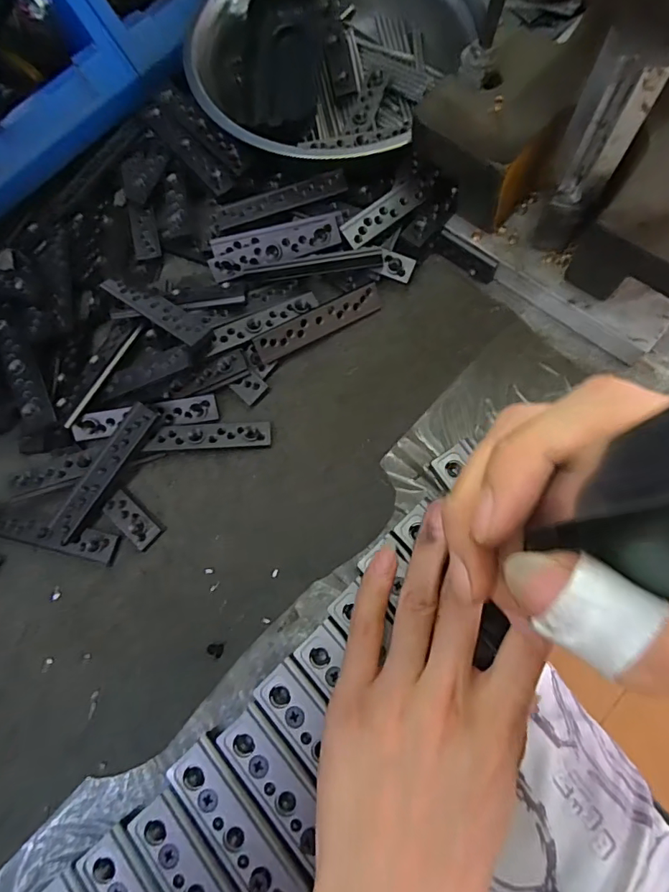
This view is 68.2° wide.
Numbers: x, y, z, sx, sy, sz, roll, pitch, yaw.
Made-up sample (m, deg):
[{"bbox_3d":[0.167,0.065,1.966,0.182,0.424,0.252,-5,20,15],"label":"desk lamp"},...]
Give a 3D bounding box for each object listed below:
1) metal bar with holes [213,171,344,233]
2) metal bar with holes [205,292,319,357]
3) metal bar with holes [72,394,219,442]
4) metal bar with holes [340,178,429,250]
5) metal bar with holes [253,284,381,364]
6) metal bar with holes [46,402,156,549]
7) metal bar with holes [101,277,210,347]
[{"bbox_3d":[-0.039,-0.166,0.332,0.094,0.005,0.021,-13,70,7],"label":"metal bar with holes"},{"bbox_3d":[-0.046,-0.079,0.316,0.074,0.004,0.016,-26,81,-10],"label":"metal bar with holes"},{"bbox_3d":[-0.117,-0.018,0.308,0.088,0.010,0.016,-9,94,0],"label":"metal bar with holes"},{"bbox_3d":[0.032,-0.151,0.318,0.061,0.005,0.018,-37,76,-8],"label":"metal bar with holes"},{"bbox_3d":[-0.009,-0.078,0.317,0.088,0.004,0.018,-30,110,-13],"label":"metal bar with holes"},{"bbox_3d":[-0.137,0.015,0.290,0.017,0.004,0.091,35,88,0],"label":"metal bar with holes"},{"bbox_3d":[-0.112,-0.085,0.305,0.083,0.004,0.020,31,55,20],"label":"metal bar with holes"}]

